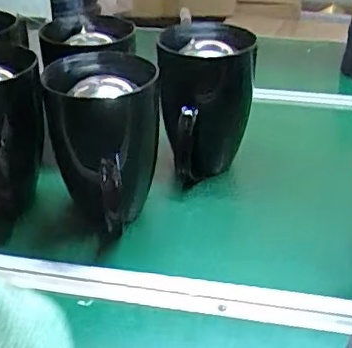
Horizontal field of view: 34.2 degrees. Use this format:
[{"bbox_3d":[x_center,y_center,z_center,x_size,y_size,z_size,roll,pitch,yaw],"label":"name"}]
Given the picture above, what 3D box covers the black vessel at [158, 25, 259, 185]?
[{"bbox_3d":[0.036,-0.092,0.763,0.123,0.192,0.124,4,31,7],"label":"black vessel"}]

